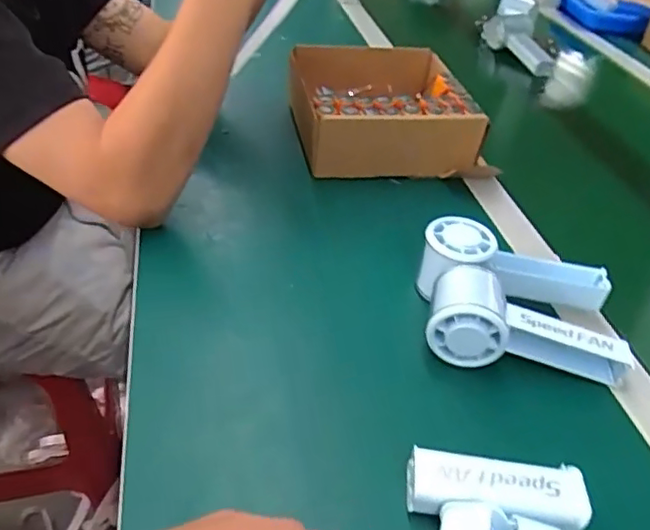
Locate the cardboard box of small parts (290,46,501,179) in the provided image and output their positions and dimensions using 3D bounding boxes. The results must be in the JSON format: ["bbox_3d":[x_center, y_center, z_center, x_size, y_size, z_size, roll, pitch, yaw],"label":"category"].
[{"bbox_3d":[0.068,-0.185,0.709,0.202,0.084,0.204,0,39,-10],"label":"cardboard box of small parts"}]

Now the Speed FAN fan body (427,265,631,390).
[{"bbox_3d":[0.155,0.045,0.448,0.149,0.051,0.066,14,39,9],"label":"Speed FAN fan body"}]

